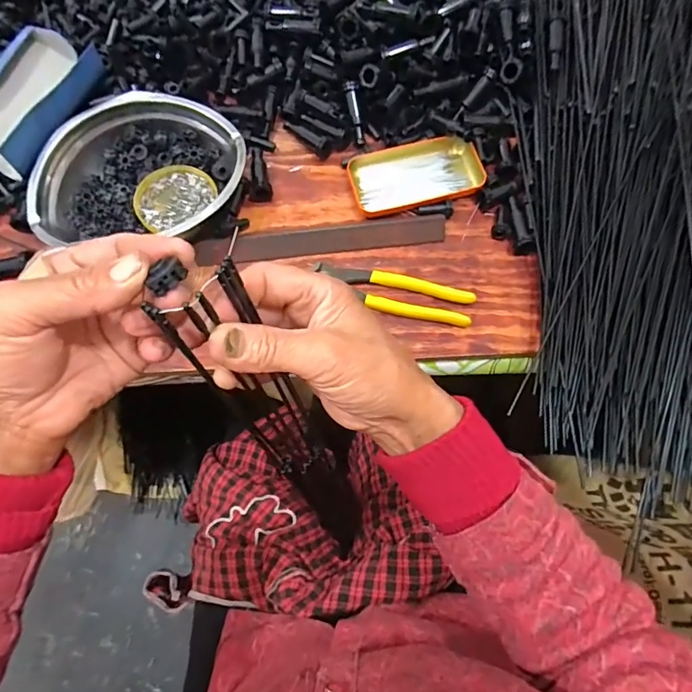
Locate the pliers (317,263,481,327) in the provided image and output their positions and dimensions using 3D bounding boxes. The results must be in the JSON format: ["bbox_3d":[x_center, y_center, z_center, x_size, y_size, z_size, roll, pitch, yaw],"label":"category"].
[{"bbox_3d":[0.047,-0.053,0.479,0.162,0.011,0.041,12,71,5],"label":"pliers"}]

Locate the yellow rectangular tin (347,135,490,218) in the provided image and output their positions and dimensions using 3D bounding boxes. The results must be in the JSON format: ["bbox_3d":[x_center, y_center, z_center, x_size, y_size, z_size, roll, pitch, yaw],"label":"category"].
[{"bbox_3d":[0.079,-0.192,0.531,0.148,0.026,0.077,-12,70,-4],"label":"yellow rectangular tin"}]

